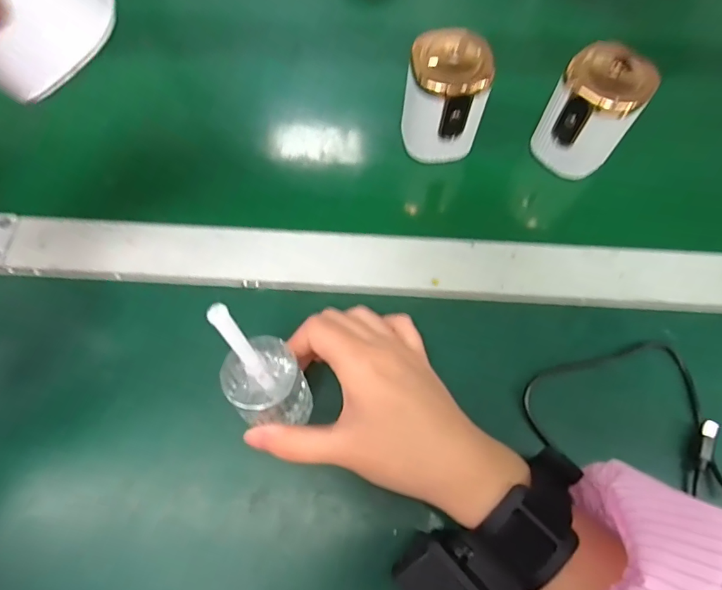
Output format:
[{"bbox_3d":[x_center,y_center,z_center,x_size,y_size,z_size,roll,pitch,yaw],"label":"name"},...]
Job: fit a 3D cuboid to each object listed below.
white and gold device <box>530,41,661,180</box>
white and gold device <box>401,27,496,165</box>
[{"bbox_3d":[0.161,-0.127,0.329,0.056,0.076,0.050,35,70,12],"label":"white and gold device"},{"bbox_3d":[0.060,-0.137,0.330,0.056,0.081,0.042,13,67,3],"label":"white and gold device"}]

